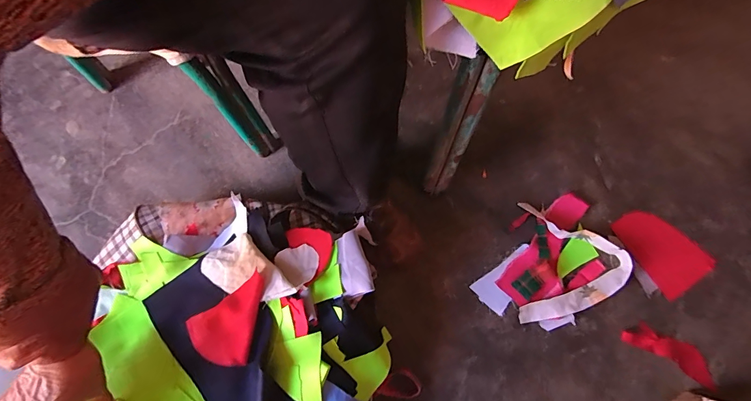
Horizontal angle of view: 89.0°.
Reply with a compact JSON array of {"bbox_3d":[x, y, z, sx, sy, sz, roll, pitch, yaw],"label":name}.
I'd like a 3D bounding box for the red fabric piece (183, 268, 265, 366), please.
[{"bbox_3d":[-0.184,0.164,0.504,0.120,0.026,0.085,-38,78,-9],"label":"red fabric piece"}]

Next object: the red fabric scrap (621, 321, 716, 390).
[{"bbox_3d":[0.459,0.233,0.596,0.149,0.019,0.048,28,75,6],"label":"red fabric scrap"}]

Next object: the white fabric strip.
[{"bbox_3d":[0.321,0.110,0.616,0.175,0.031,0.187,9,74,1],"label":"white fabric strip"}]

